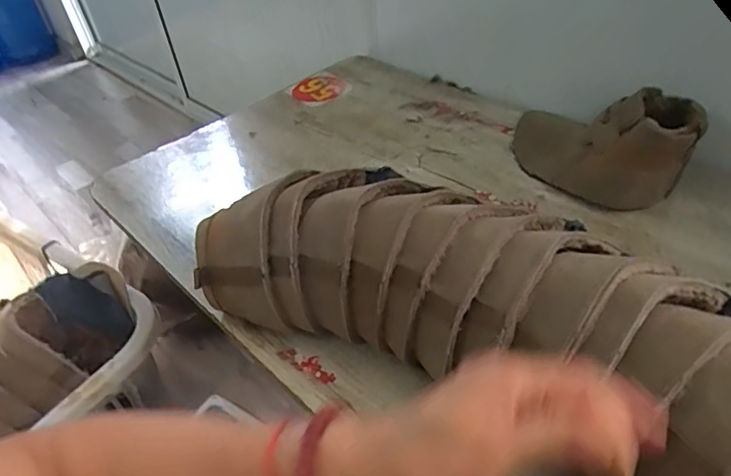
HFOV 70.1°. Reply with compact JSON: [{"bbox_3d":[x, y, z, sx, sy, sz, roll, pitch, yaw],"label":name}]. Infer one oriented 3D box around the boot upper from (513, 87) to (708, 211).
[{"bbox_3d":[0.298,-0.126,0.687,0.231,0.113,0.139,21,48,29],"label":"boot upper"}]

